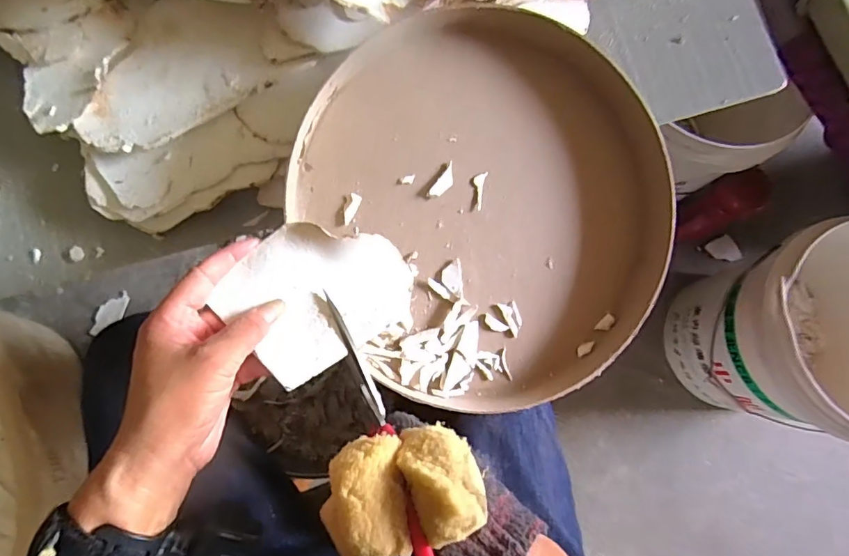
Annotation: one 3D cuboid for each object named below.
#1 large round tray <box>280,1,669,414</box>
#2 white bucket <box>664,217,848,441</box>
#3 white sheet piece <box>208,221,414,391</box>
[{"bbox_3d":[0.049,-0.048,0.394,0.294,0.034,0.300,-1,96,-7],"label":"large round tray"},{"bbox_3d":[0.603,0.077,0.767,0.299,0.317,0.312,0,79,-1],"label":"white bucket"},{"bbox_3d":[-0.069,0.010,0.327,0.108,0.026,0.098,-43,83,-8],"label":"white sheet piece"}]

